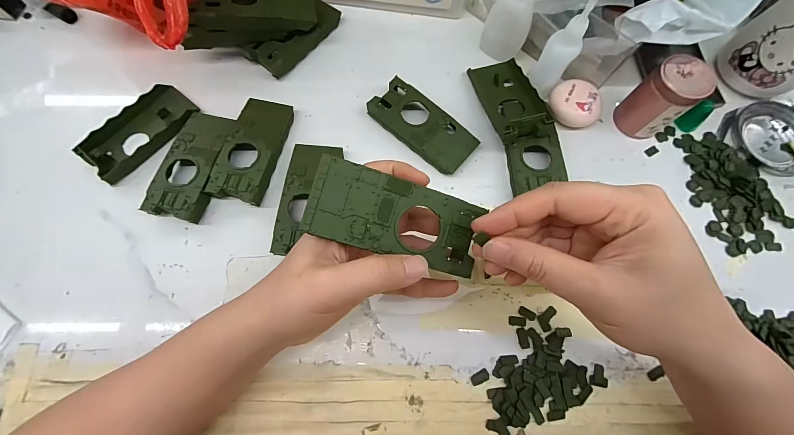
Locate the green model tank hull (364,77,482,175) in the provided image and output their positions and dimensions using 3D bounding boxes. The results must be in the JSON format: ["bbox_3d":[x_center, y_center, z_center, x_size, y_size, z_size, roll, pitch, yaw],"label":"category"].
[{"bbox_3d":[0.024,-0.087,0.321,0.103,0.020,0.047,40,75,11],"label":"green model tank hull"}]

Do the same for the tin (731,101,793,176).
[{"bbox_3d":[0.375,-0.079,0.332,0.080,0.013,0.077,0,72,-1],"label":"tin"}]

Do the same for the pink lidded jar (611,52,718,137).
[{"bbox_3d":[0.239,-0.107,0.304,0.039,0.066,0.044,-24,74,-8],"label":"pink lidded jar"}]

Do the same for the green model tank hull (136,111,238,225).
[{"bbox_3d":[-0.185,-0.048,0.304,0.047,0.019,0.103,11,72,3],"label":"green model tank hull"}]

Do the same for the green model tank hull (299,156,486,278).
[{"bbox_3d":[0.001,0.001,0.194,0.101,0.012,0.042,17,74,-12],"label":"green model tank hull"}]

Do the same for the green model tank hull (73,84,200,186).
[{"bbox_3d":[-0.242,-0.082,0.316,0.054,0.018,0.100,40,75,11],"label":"green model tank hull"}]

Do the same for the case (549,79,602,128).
[{"bbox_3d":[0.175,-0.111,0.327,0.048,0.023,0.041,42,76,12],"label":"case"}]

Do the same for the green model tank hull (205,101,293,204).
[{"bbox_3d":[-0.133,-0.064,0.310,0.049,0.020,0.104,11,72,3],"label":"green model tank hull"}]

